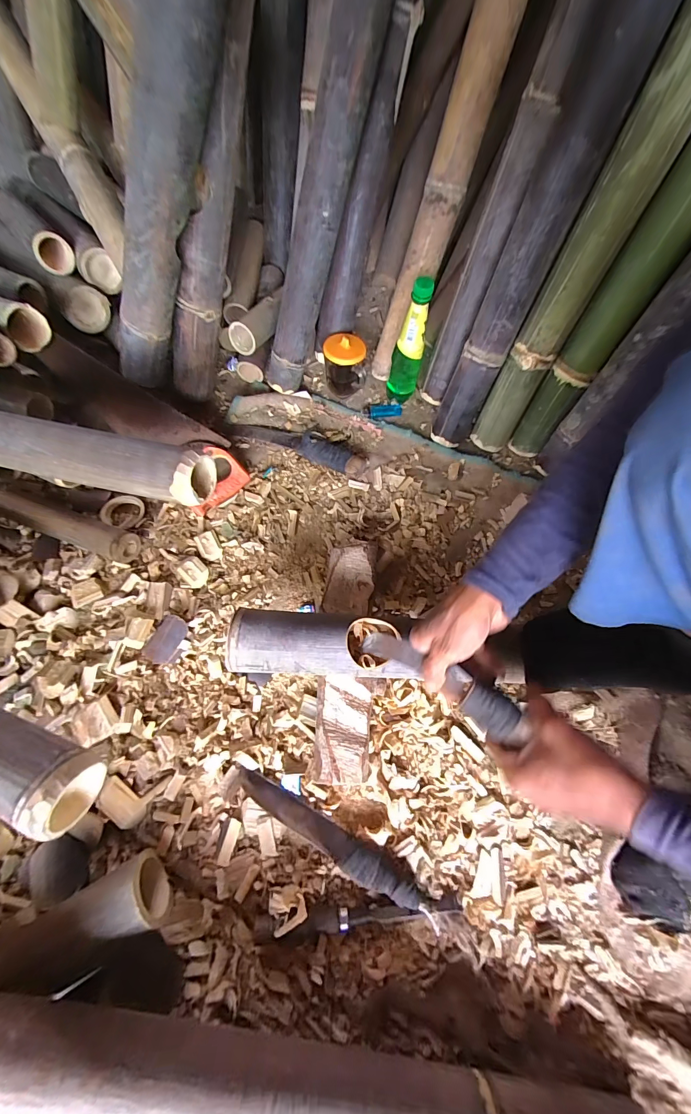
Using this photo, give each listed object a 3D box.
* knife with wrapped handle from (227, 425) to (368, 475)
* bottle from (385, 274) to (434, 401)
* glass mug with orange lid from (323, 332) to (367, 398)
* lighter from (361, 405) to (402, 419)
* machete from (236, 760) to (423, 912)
[{"bbox_3d":[-0.091,-0.219,0.681,0.273,0.034,0.059,23,69,8],"label":"knife with wrapped handle"},{"bbox_3d":[0.111,-0.362,0.637,0.056,0.228,0.042,10,68,3],"label":"bottle"},{"bbox_3d":[-0.002,-0.376,0.717,0.081,0.102,0.082,0,68,-1],"label":"glass mug with orange lid"},{"bbox_3d":[0.073,-0.295,0.734,0.085,0.010,0.027,-9,68,-5],"label":"lighter"},{"bbox_3d":[-0.028,0.349,0.457,0.257,0.021,0.033,27,70,10],"label":"machete"}]

